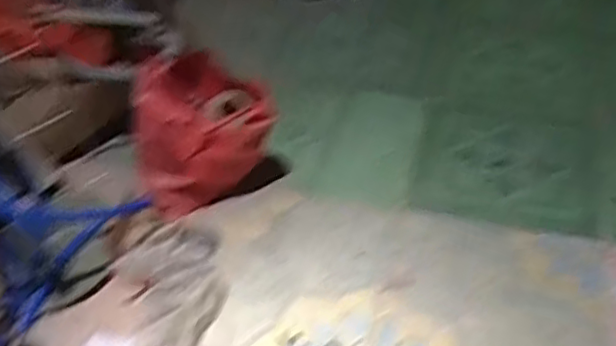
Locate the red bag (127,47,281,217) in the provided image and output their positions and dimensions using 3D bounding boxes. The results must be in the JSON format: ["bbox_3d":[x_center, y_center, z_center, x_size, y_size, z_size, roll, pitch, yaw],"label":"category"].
[{"bbox_3d":[-0.217,-0.088,1.359,0.290,0.307,0.150,-8,43,-5],"label":"red bag"}]

